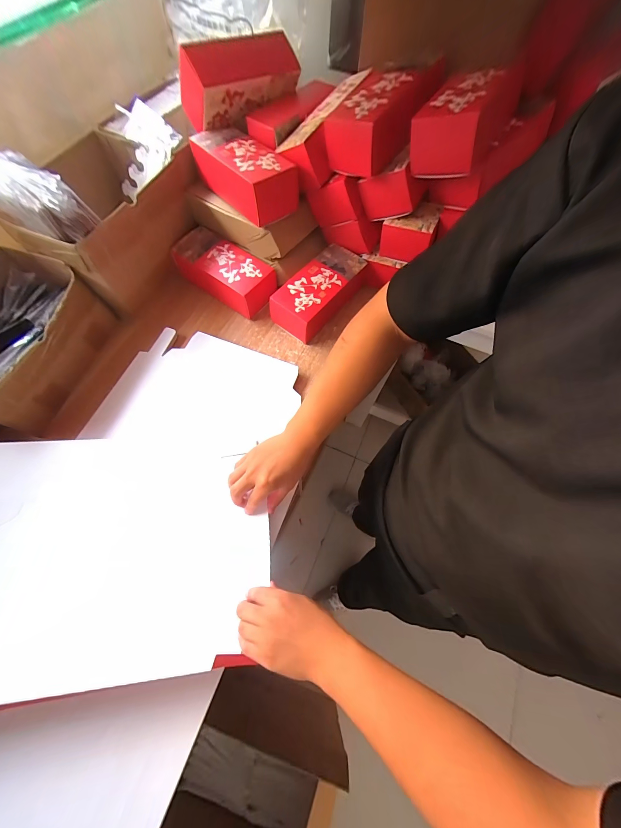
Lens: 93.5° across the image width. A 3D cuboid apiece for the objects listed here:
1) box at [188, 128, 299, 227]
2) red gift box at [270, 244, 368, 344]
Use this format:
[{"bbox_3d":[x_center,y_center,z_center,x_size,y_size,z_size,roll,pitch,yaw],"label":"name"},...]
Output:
[{"bbox_3d":[-0.111,-0.423,0.512,0.094,0.069,0.194,-39,74,-16],"label":"box"},{"bbox_3d":[0.021,-0.242,0.583,0.101,0.067,0.198,40,72,13],"label":"red gift box"}]

